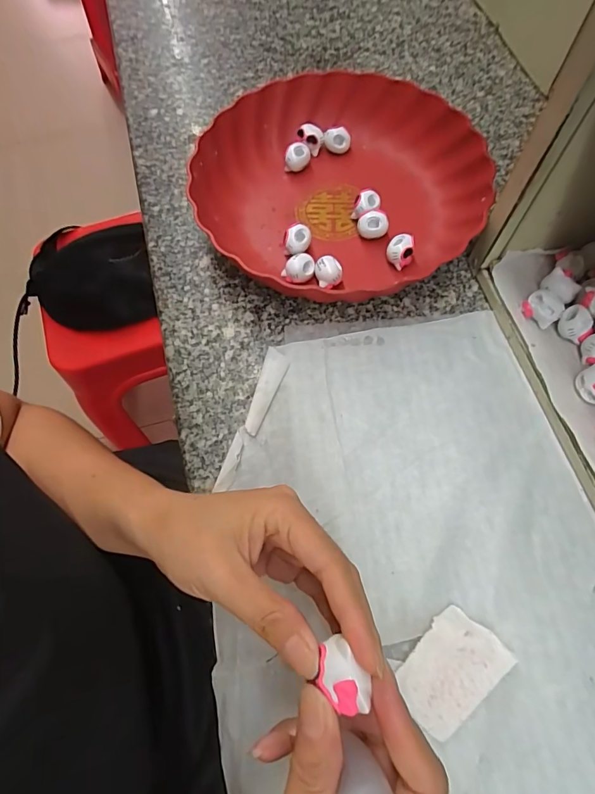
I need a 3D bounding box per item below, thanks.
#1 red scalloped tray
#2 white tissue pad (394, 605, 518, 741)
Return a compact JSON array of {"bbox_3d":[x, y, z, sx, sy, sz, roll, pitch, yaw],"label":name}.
[{"bbox_3d":[0.034,-0.182,0.364,0.232,0.046,0.234,-29,69,-9],"label":"red scalloped tray"},{"bbox_3d":[0.087,0.155,0.240,0.061,0.007,0.043,-36,70,-12],"label":"white tissue pad"}]

